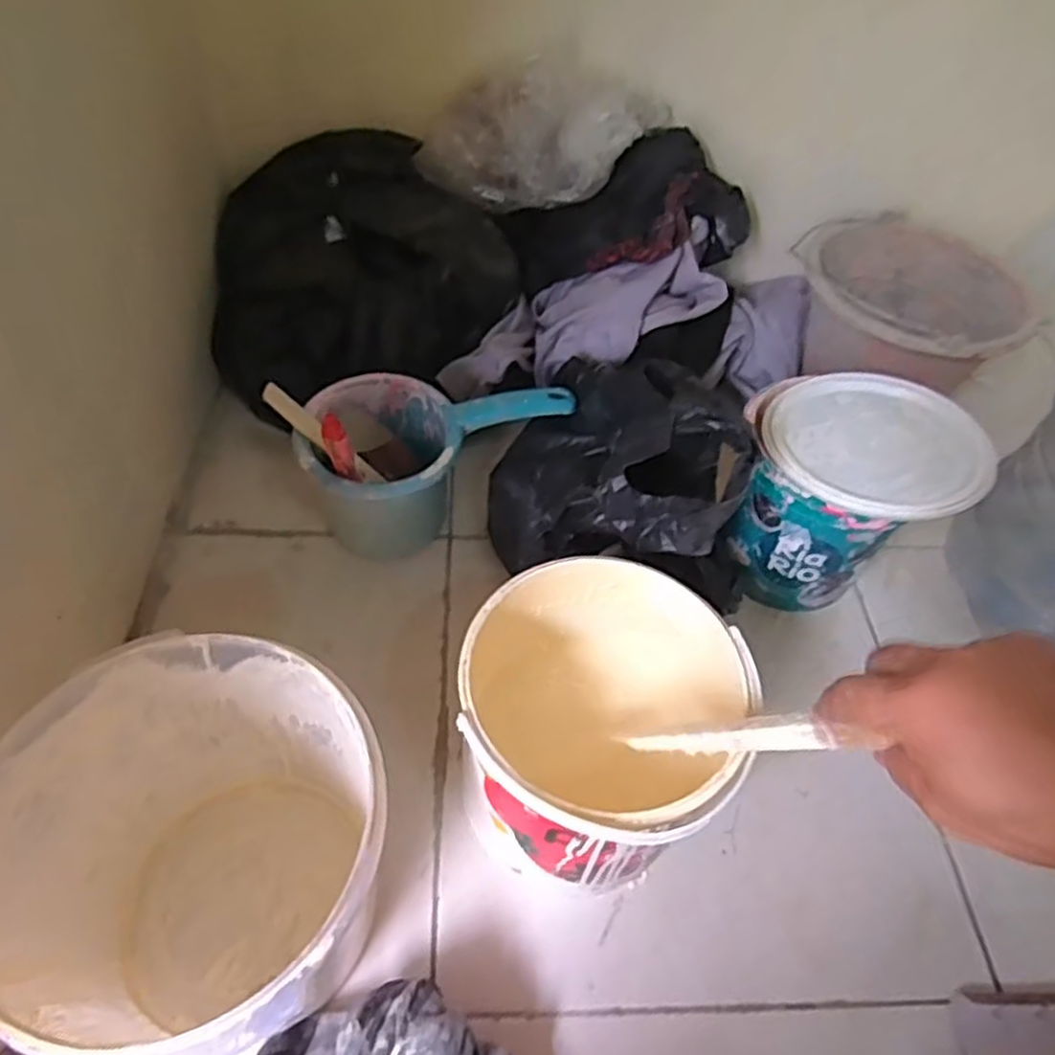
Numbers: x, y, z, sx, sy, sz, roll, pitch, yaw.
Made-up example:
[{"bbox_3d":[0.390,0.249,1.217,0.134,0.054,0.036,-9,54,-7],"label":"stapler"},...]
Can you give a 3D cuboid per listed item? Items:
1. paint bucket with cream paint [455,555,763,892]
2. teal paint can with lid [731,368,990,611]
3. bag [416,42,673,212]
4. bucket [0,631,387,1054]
[{"bbox_3d":[0.043,0.148,0.538,0.183,0.191,0.175,3,51,-3],"label":"paint bucket with cream paint"},{"bbox_3d":[0.278,-0.031,0.690,0.179,0.170,0.161,39,58,23],"label":"teal paint can with lid"},{"bbox_3d":[0.019,-0.395,0.774,0.250,0.129,0.120,4,51,-2],"label":"bag"},{"bbox_3d":[-0.187,0.201,0.456,0.202,0.183,0.197,3,51,-3],"label":"bucket"}]

